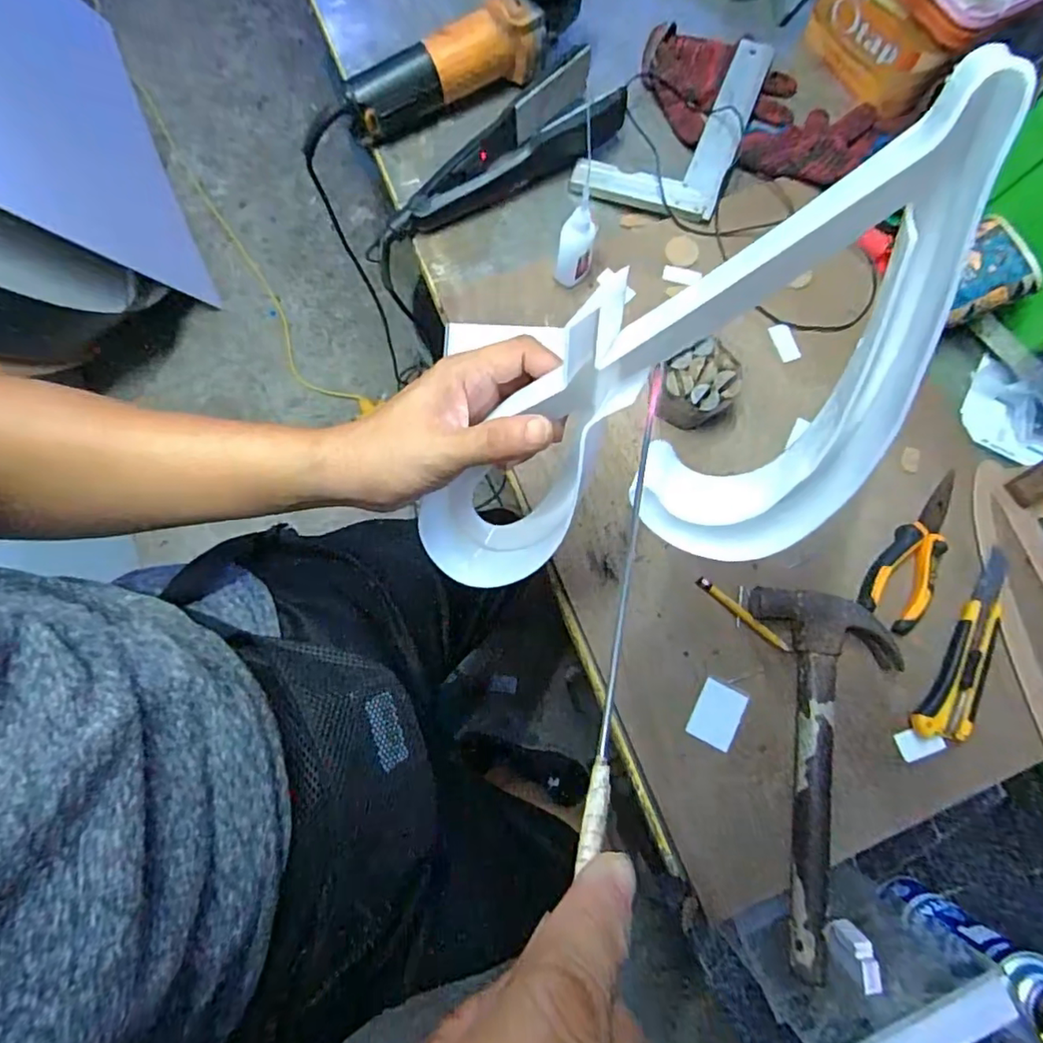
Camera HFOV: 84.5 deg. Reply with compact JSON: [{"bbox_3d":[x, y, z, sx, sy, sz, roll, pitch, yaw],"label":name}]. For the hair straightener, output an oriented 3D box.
[{"bbox_3d":[-0.021,-0.370,0.579,0.267,0.043,0.076,-36,81,-7],"label":"hair straightener"}]

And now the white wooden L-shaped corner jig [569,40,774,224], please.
[{"bbox_3d":[0.170,-0.443,0.611,0.144,0.021,0.269,23,79,4],"label":"white wooden L-shaped corner jig"}]

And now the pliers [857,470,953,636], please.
[{"bbox_3d":[0.351,0.022,0.514,0.056,0.013,0.154,28,80,5],"label":"pliers"}]

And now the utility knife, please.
[{"bbox_3d":[0.390,0.108,0.498,0.038,0.012,0.177,31,80,6],"label":"utility knife"}]

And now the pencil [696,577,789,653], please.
[{"bbox_3d":[0.195,0.081,0.504,0.094,0.009,0.010,40,79,7],"label":"pencil"}]

